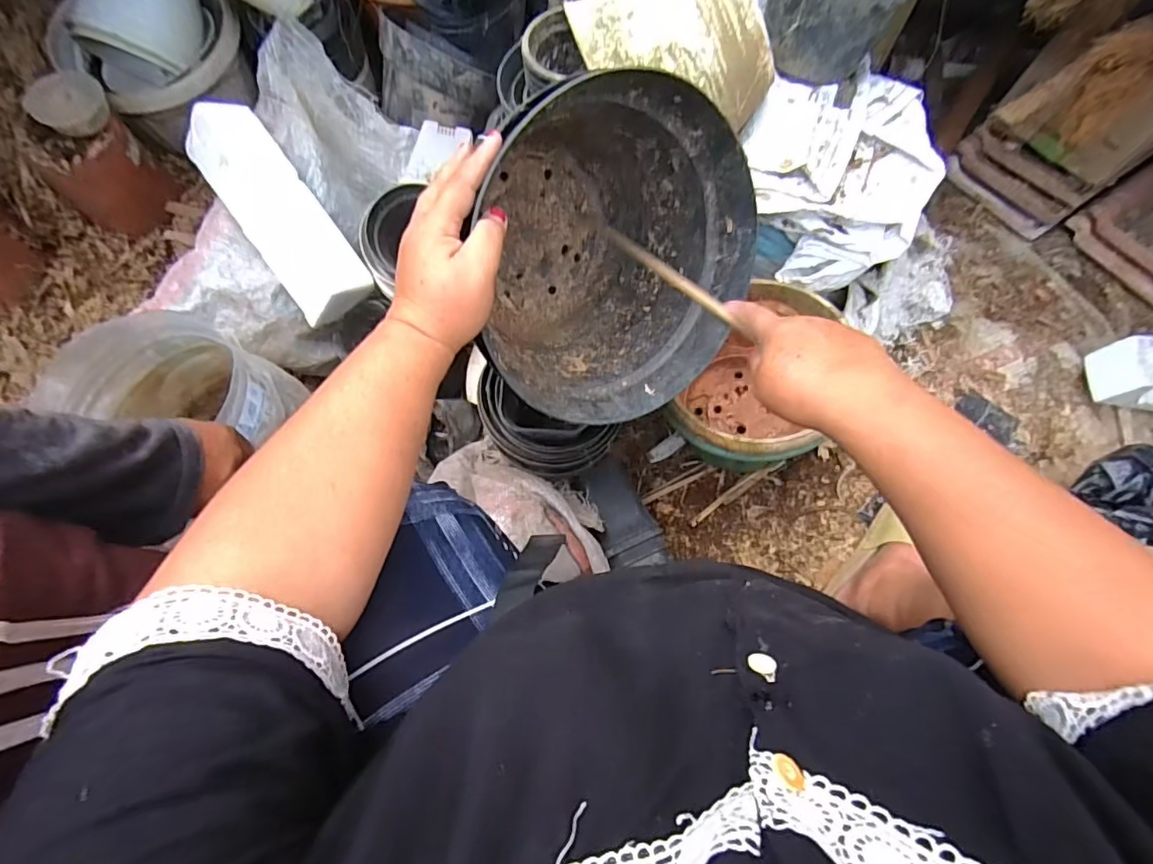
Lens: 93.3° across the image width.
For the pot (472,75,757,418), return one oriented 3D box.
[{"bbox_3d":[0.000,-0.173,0.516,0.270,0.273,0.241,-44,53,-6],"label":"pot"}]

